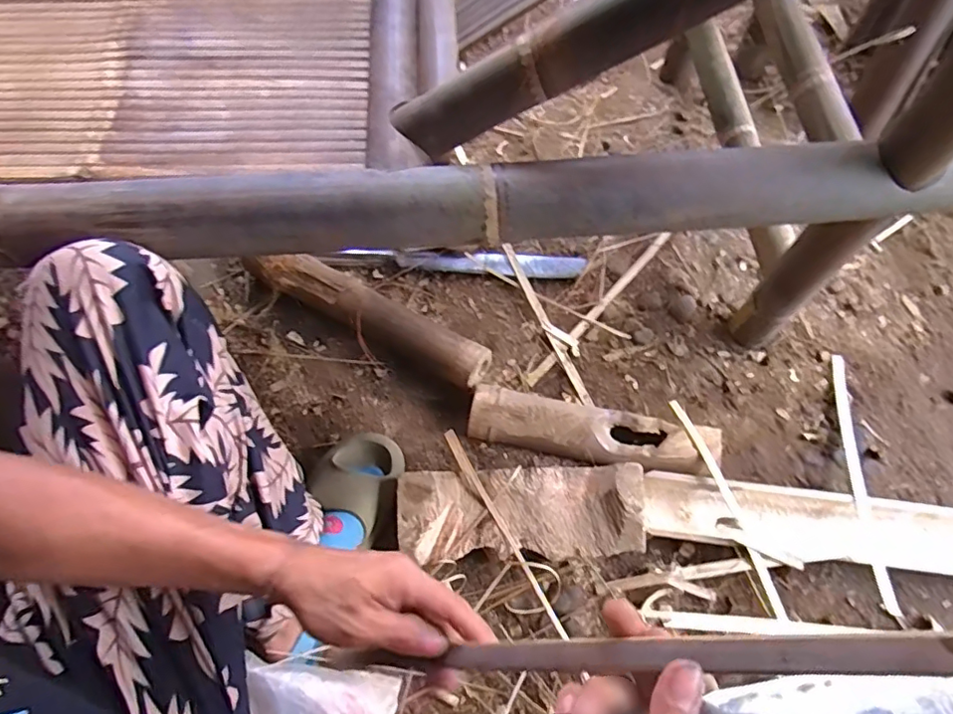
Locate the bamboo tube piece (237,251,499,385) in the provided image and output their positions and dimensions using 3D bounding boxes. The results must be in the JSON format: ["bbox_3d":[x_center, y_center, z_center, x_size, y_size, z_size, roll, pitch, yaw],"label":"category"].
[{"bbox_3d":[-0.155,-0.065,0.810,0.378,0.073,0.071,26,68,12],"label":"bamboo tube piece"}]

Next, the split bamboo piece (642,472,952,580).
[{"bbox_3d":[0.426,0.213,0.693,0.430,0.046,0.085,7,66,5],"label":"split bamboo piece"}]

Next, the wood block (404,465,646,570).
[{"bbox_3d":[0.053,0.188,0.682,0.288,0.064,0.109,-1,65,0],"label":"wood block"}]

